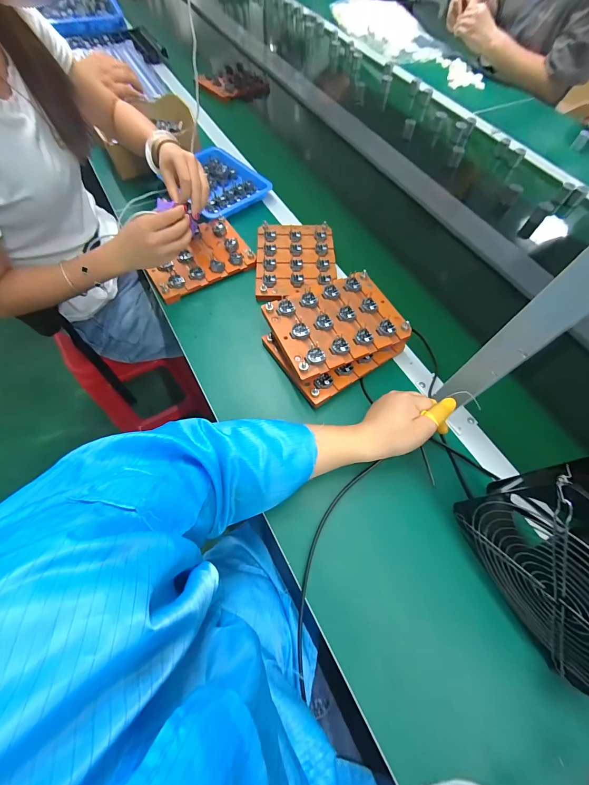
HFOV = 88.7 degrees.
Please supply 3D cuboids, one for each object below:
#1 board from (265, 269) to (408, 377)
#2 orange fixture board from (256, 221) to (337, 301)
[{"bbox_3d":[0.062,-0.112,0.468,0.190,0.020,0.154,-22,67,-12],"label":"board"},{"bbox_3d":[0.003,-0.253,0.585,0.148,0.026,0.186,0,65,-2],"label":"orange fixture board"}]

